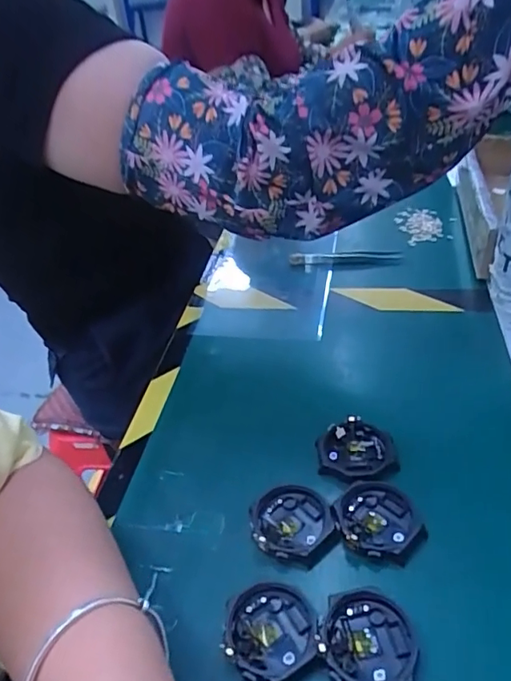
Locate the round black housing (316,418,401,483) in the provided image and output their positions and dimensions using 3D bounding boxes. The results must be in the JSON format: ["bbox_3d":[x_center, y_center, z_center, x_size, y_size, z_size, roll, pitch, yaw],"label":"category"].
[{"bbox_3d":[0.072,0.076,0.371,0.054,0.012,0.051,2,39,10],"label":"round black housing"}]

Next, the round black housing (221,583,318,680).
[{"bbox_3d":[0.008,0.157,0.282,0.048,0.011,0.049,-3,39,3],"label":"round black housing"}]

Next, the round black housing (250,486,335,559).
[{"bbox_3d":[0.023,0.115,0.333,0.051,0.009,0.048,-3,39,3],"label":"round black housing"}]

